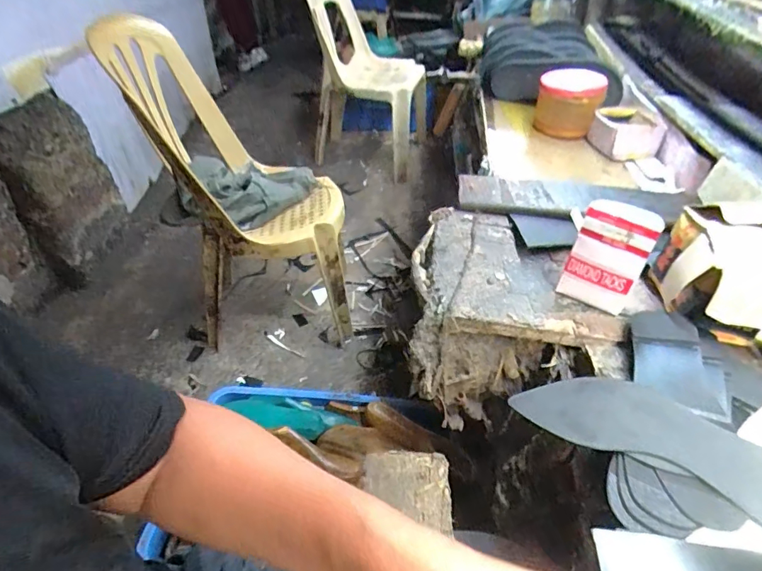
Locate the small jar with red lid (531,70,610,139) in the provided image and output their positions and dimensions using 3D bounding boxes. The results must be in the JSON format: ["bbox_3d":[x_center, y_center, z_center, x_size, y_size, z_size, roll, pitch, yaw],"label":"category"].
[{"bbox_3d":[0.361,-0.350,0.912,0.120,0.103,0.097,13,42,15],"label":"small jar with red lid"}]

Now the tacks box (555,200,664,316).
[{"bbox_3d":[0.251,-0.034,0.523,0.075,0.114,0.027,23,45,25],"label":"tacks box"}]

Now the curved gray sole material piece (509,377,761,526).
[{"bbox_3d":[0.242,0.139,0.412,0.241,0.045,0.083,23,45,25],"label":"curved gray sole material piece"}]

